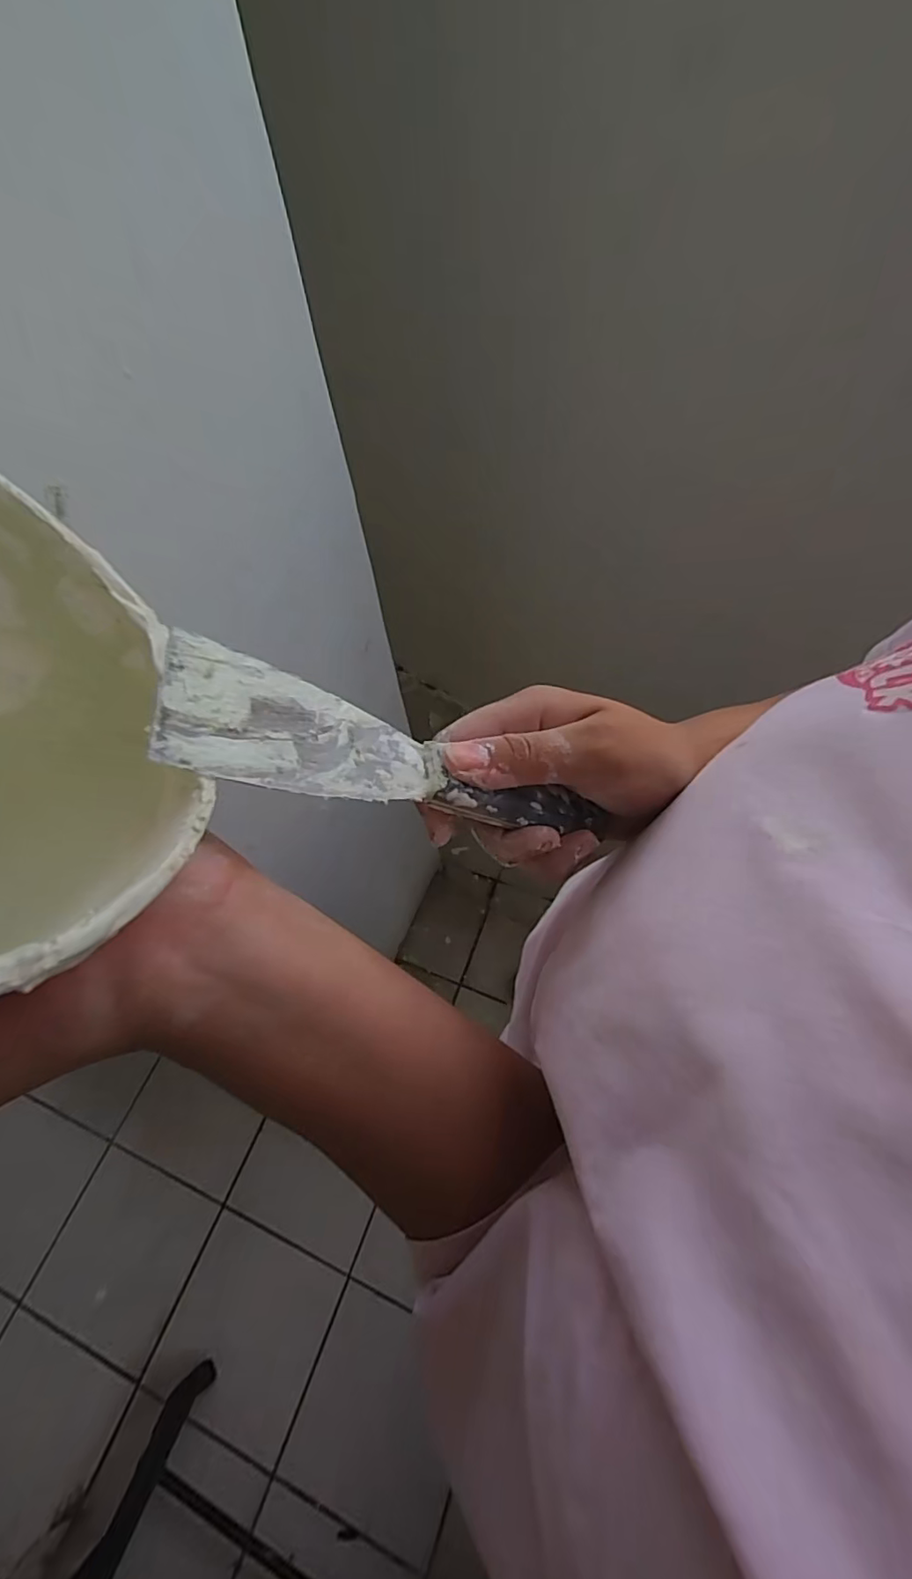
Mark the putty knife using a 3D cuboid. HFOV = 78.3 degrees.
[{"bbox_3d":[-0.014,-0.008,0.210,0.177,0.010,0.048,15,58,-31],"label":"putty knife"}]

